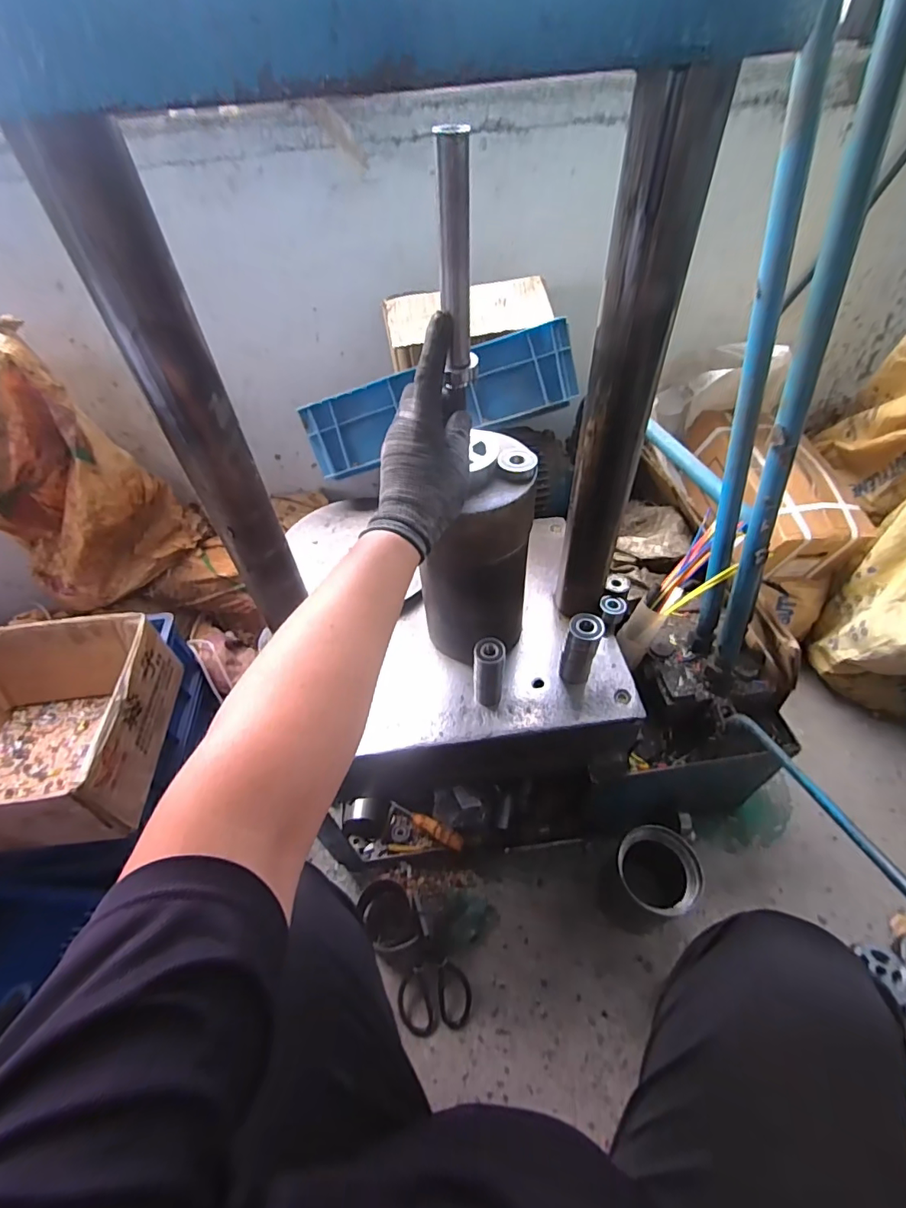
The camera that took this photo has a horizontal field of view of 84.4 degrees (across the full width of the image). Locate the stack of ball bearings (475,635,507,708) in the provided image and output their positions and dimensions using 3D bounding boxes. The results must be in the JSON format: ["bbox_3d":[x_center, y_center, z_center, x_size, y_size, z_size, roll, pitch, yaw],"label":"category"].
[{"bbox_3d":[0.043,0.084,0.589,0.035,0.108,0.028,2,49,5],"label":"stack of ball bearings"}]

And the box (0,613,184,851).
[{"bbox_3d":[-0.596,0.182,0.717,0.304,0.140,0.306,-7,49,-2],"label":"box"}]

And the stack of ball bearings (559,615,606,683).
[{"bbox_3d":[0.156,0.057,0.609,0.037,0.102,0.033,17,52,18],"label":"stack of ball bearings"}]

